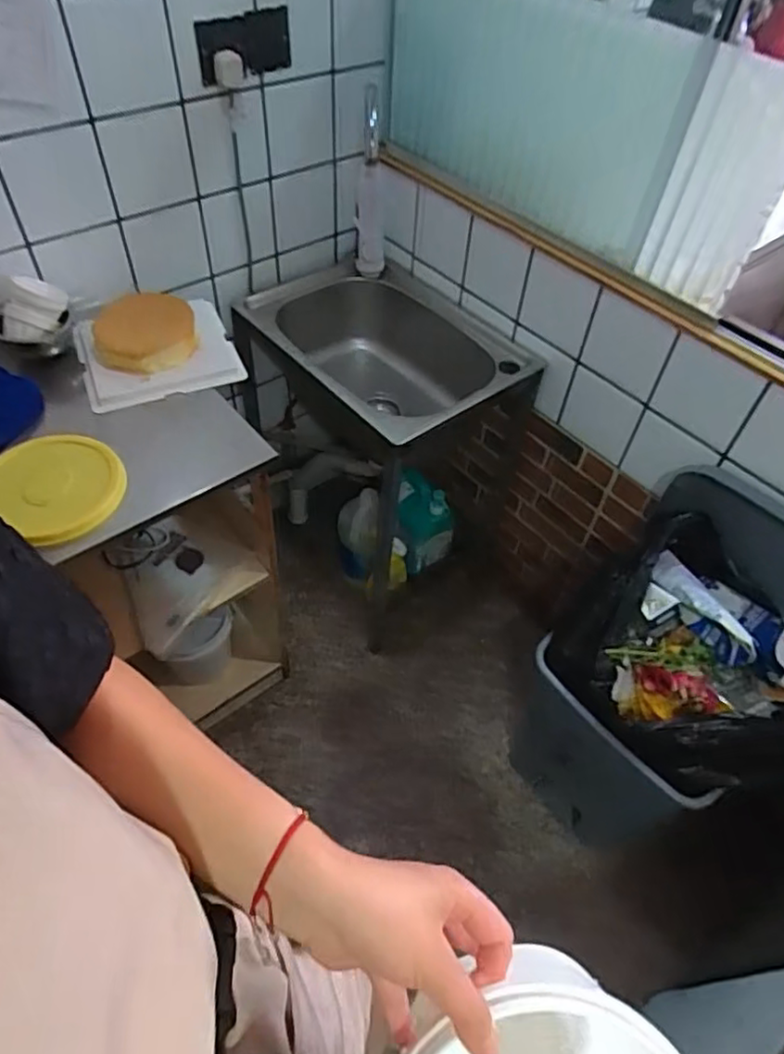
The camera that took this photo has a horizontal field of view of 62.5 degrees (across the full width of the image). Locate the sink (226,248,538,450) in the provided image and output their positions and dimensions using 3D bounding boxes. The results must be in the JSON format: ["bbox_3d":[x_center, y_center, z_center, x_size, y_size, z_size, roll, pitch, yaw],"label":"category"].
[{"bbox_3d":[-0.022,-0.309,1.319,0.373,0.207,0.511,-35,60,-27],"label":"sink"}]

